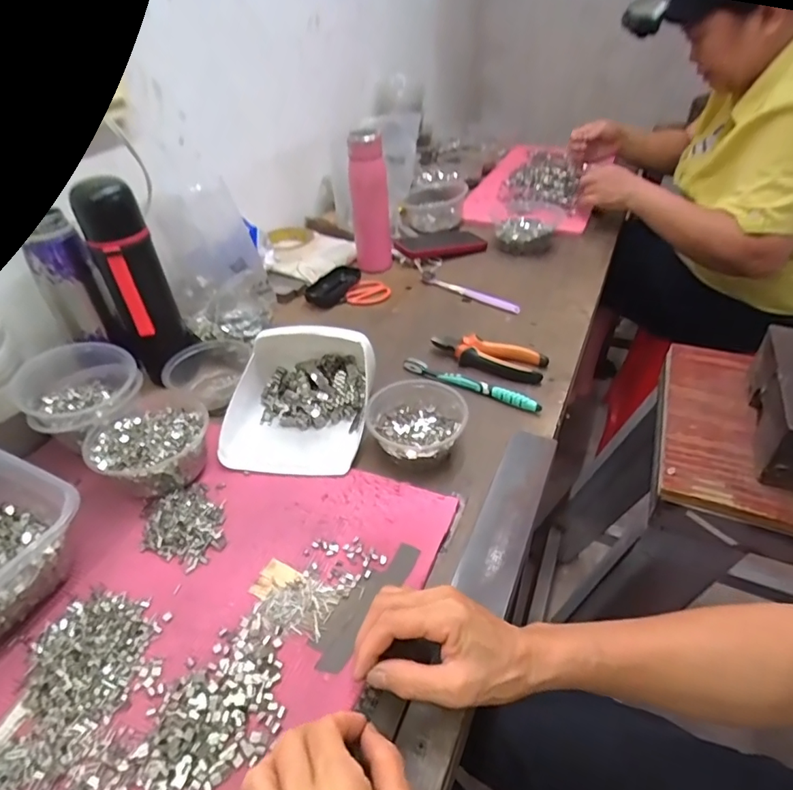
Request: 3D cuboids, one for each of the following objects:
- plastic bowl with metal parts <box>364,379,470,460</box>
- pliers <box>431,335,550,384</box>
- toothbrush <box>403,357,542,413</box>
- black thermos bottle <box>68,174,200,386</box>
[{"bbox_3d":[0.021,0.032,0.548,0.104,0.046,0.099,-2,40,2],"label":"plastic bowl with metal parts"},{"bbox_3d":[0.121,-0.056,0.668,0.147,0.021,0.052,14,43,20],"label":"pliers"},{"bbox_3d":[0.090,-0.016,0.632,0.182,0.011,0.017,22,46,27],"label":"toothbrush"},{"bbox_3d":[-0.309,-0.128,0.603,0.078,0.232,0.072,-26,45,-25],"label":"black thermos bottle"}]

